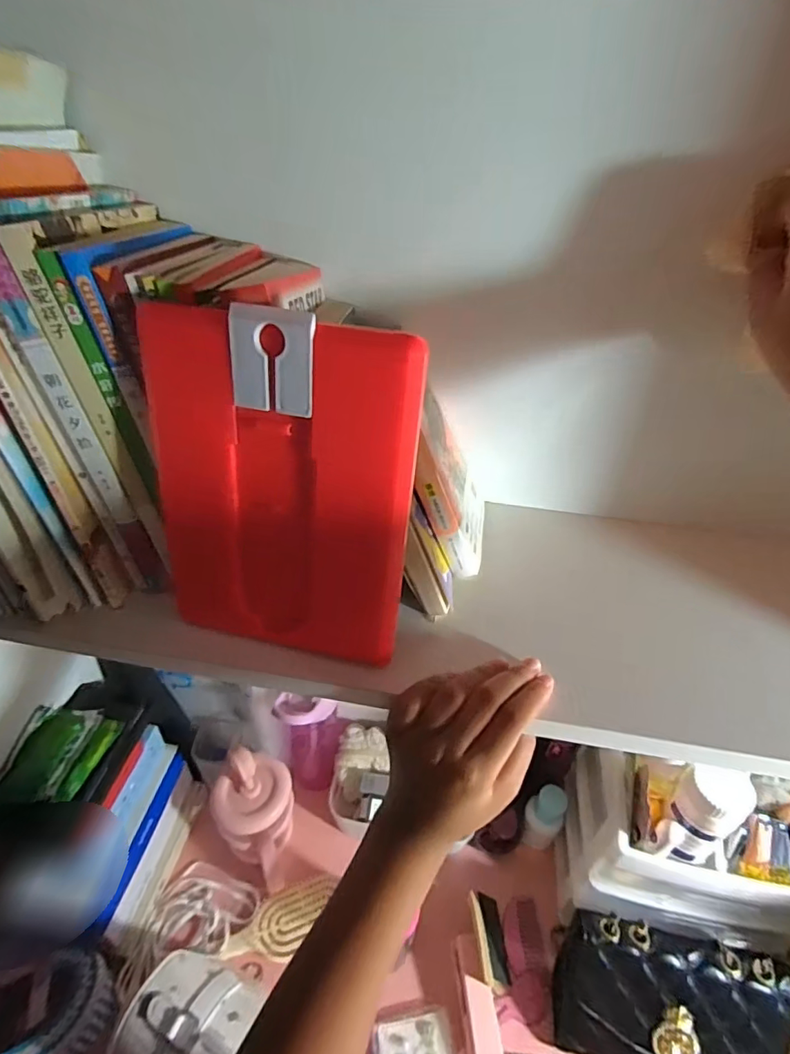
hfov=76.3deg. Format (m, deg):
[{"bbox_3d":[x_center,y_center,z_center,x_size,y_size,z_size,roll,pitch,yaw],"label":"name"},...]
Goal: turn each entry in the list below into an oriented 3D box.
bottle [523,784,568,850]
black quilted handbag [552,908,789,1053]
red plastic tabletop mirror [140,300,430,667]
[{"bbox_3d":[0.193,0.375,0.651,0.047,0.086,0.045,2,38,-2],"label":"bottle"},{"bbox_3d":[0.277,0.485,0.510,0.206,0.112,0.098,11,39,10],"label":"black quilted handbag"},{"bbox_3d":[-0.065,-0.013,0.281,0.147,0.194,0.009,11,27,10],"label":"red plastic tabletop mirror"}]

